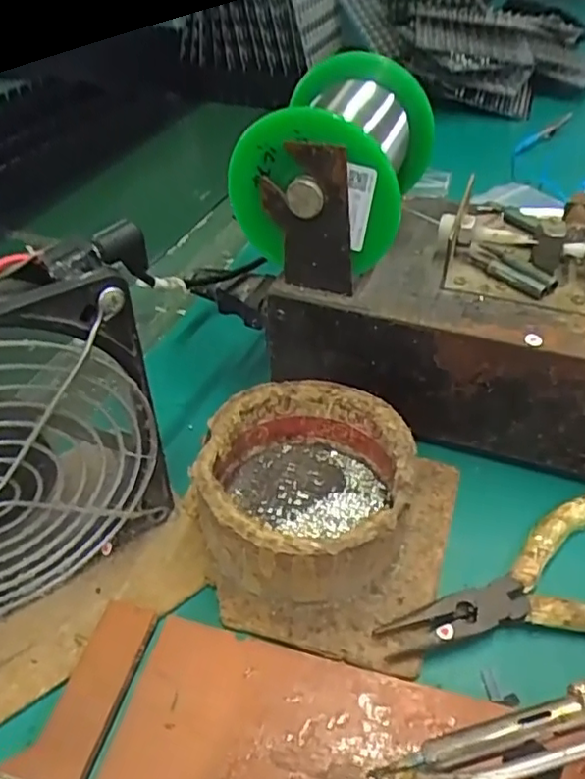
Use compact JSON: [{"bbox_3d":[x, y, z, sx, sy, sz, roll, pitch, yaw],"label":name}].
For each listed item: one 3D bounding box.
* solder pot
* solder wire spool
[{"bbox_3d":[0.004,0.039,0.249,0.079,0.040,0.083,-2,42,1],"label":"solder pot"},{"bbox_3d":[0.019,-0.094,0.271,0.070,0.077,0.080,11,43,12],"label":"solder wire spool"}]

